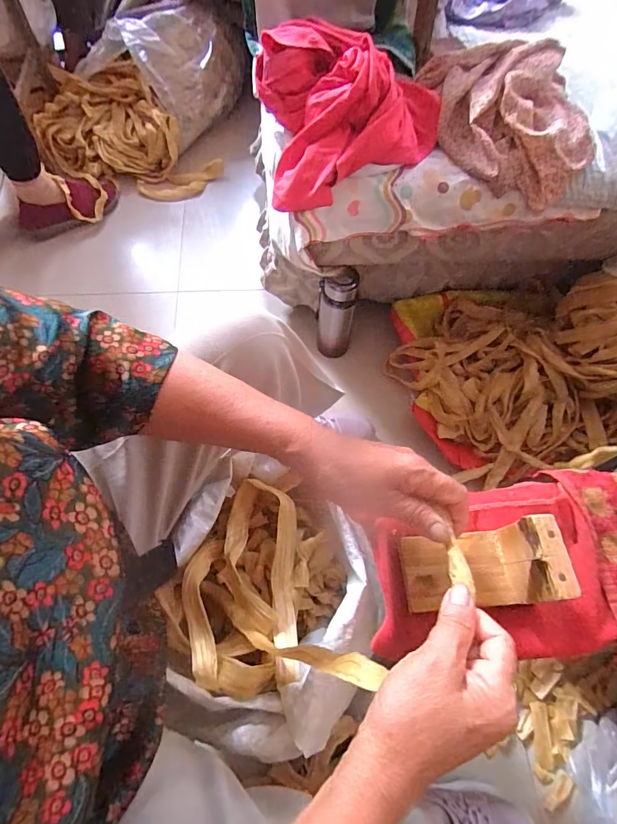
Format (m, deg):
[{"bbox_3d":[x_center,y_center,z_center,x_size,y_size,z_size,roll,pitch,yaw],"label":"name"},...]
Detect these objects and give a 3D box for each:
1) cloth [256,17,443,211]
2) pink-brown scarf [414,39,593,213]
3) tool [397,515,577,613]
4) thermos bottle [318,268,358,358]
[{"bbox_3d":[0.072,-0.415,0.596,0.258,0.136,0.180,-8,65,-6],"label":"cloth"},{"bbox_3d":[0.298,-0.437,0.628,0.211,0.106,0.243,-9,65,-6],"label":"pink-brown scarf"},{"bbox_3d":[0.135,0.122,0.340,0.107,0.070,0.062,-3,64,-3],"label":"tool"},{"bbox_3d":[0.053,-0.191,0.856,0.071,0.208,0.067,2,64,-1],"label":"thermos bottle"}]

